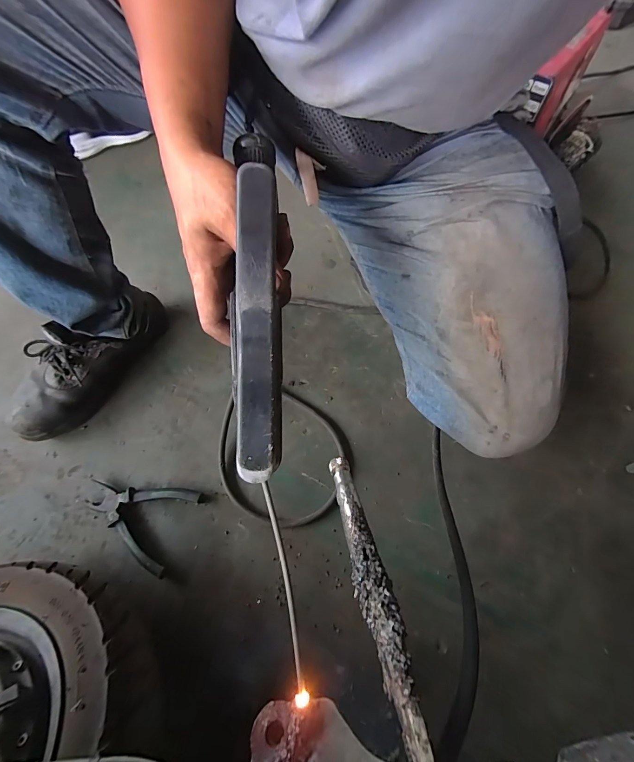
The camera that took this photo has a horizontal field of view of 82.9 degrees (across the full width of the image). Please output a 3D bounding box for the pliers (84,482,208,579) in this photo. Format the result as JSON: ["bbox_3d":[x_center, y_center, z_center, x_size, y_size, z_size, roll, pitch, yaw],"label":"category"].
[{"bbox_3d":[-0.254,0.187,0.518,0.150,0.022,0.112,24,69,11],"label":"pliers"}]

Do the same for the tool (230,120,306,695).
[{"bbox_3d":[-0.038,0.020,0.242,0.037,0.031,0.342,-2,95,1],"label":"tool"}]

